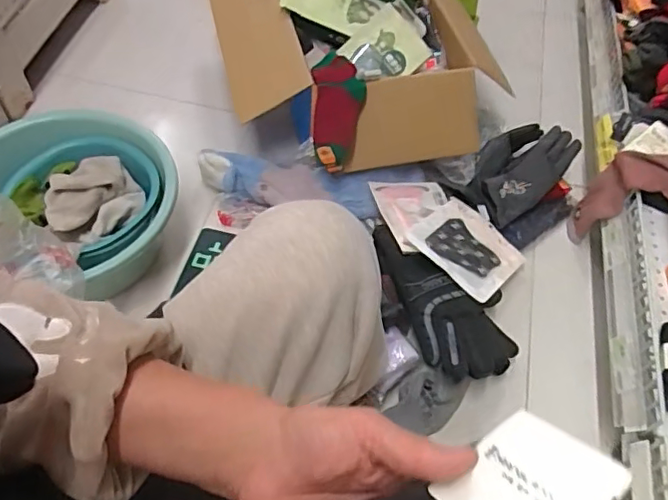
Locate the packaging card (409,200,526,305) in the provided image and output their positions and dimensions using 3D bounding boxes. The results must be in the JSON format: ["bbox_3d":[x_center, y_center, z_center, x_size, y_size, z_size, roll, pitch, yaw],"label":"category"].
[{"bbox_3d":[0.226,-0.004,0.952,0.171,0.011,0.182,44,45,14],"label":"packaging card"}]

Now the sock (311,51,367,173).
[{"bbox_3d":[0.006,-0.237,0.944,0.086,0.075,0.213,2,83,-2],"label":"sock"}]

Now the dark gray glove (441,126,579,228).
[{"bbox_3d":[0.338,-0.152,1.040,0.233,0.077,0.132,-36,65,-25],"label":"dark gray glove"}]

